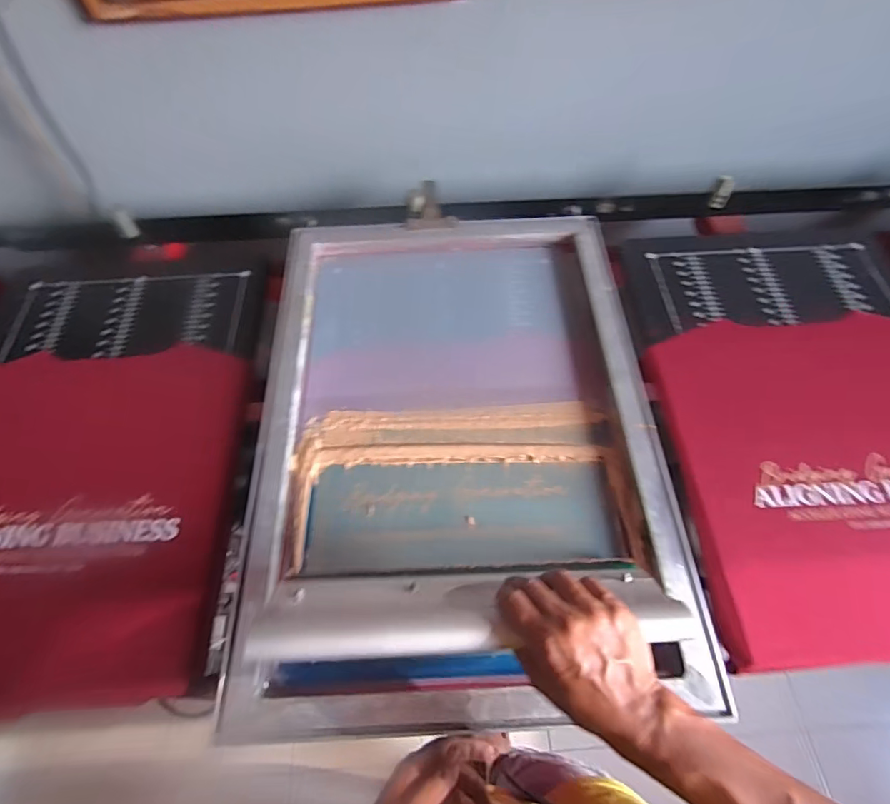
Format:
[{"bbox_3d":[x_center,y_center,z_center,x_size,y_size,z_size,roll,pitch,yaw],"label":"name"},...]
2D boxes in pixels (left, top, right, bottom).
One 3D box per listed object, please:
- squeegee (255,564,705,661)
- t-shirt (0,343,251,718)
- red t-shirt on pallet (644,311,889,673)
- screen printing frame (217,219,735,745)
[{"bbox_3d":[0.022,0.187,0.420,0.343,0.115,0.038,0,105,-1],"label":"squeegee"},{"bbox_3d":[-0.460,0.118,0.579,0.409,0.019,0.415,-3,62,0],"label":"t-shirt"},{"bbox_3d":[0.483,0.080,0.597,0.394,0.060,0.410,-3,56,0],"label":"red t-shirt on pallet"},{"bbox_3d":[0.018,0.013,0.609,0.489,0.043,0.658,-3,56,0],"label":"screen printing frame"}]

